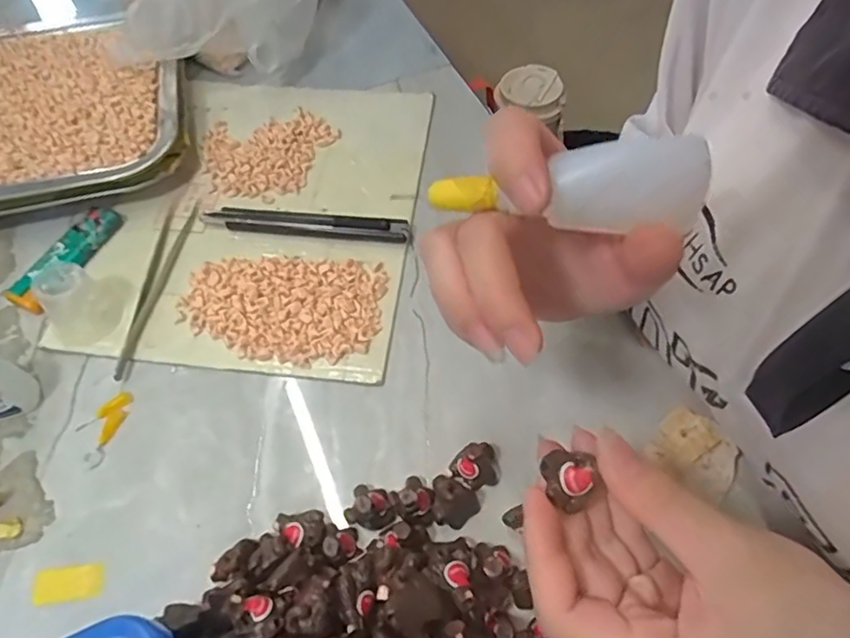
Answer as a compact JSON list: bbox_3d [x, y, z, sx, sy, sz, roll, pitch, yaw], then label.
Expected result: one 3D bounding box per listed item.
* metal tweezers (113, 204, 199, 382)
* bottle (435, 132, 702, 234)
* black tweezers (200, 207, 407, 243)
[{"bbox_3d":[-0.162,-0.021,0.363,0.017,0.004,0.127,2,58,2],"label":"metal tweezers"},{"bbox_3d":[0.047,-0.043,0.200,0.086,0.023,0.022,-2,57,14],"label":"bottle"},{"bbox_3d":[-0.077,-0.061,0.382,0.130,0.007,0.019,4,58,4],"label":"black tweezers"}]

